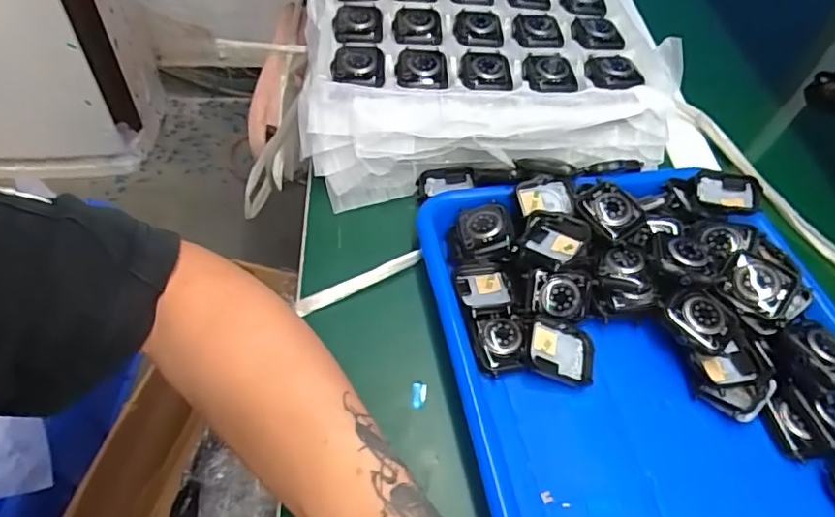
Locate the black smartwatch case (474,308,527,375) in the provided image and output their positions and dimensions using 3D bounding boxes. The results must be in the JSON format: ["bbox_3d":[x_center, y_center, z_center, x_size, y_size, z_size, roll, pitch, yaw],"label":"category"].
[{"bbox_3d":[0.051,0.050,0.350,0.030,0.011,0.037,-3,53,-7],"label":"black smartwatch case"}]

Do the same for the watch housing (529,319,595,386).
[{"bbox_3d":[0.089,0.058,0.349,0.043,0.009,0.036,23,62,-7],"label":"watch housing"}]

